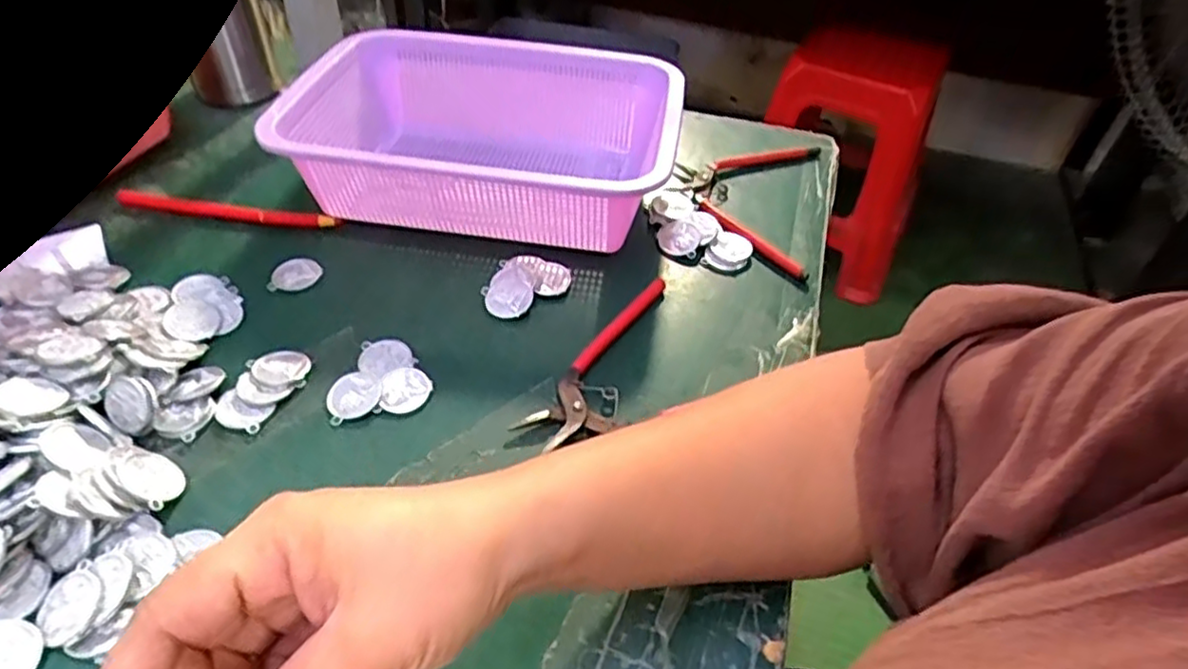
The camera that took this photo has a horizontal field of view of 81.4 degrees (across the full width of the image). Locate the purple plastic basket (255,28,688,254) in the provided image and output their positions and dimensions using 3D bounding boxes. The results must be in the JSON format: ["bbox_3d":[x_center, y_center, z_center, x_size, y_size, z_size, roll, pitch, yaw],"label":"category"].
[{"bbox_3d":[-0.076,-0.141,0.504,0.249,0.079,0.192,6,45,1],"label":"purple plastic basket"}]

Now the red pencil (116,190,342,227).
[{"bbox_3d":[-0.257,-0.086,0.485,0.155,0.012,0.010,7,45,3],"label":"red pencil"}]

